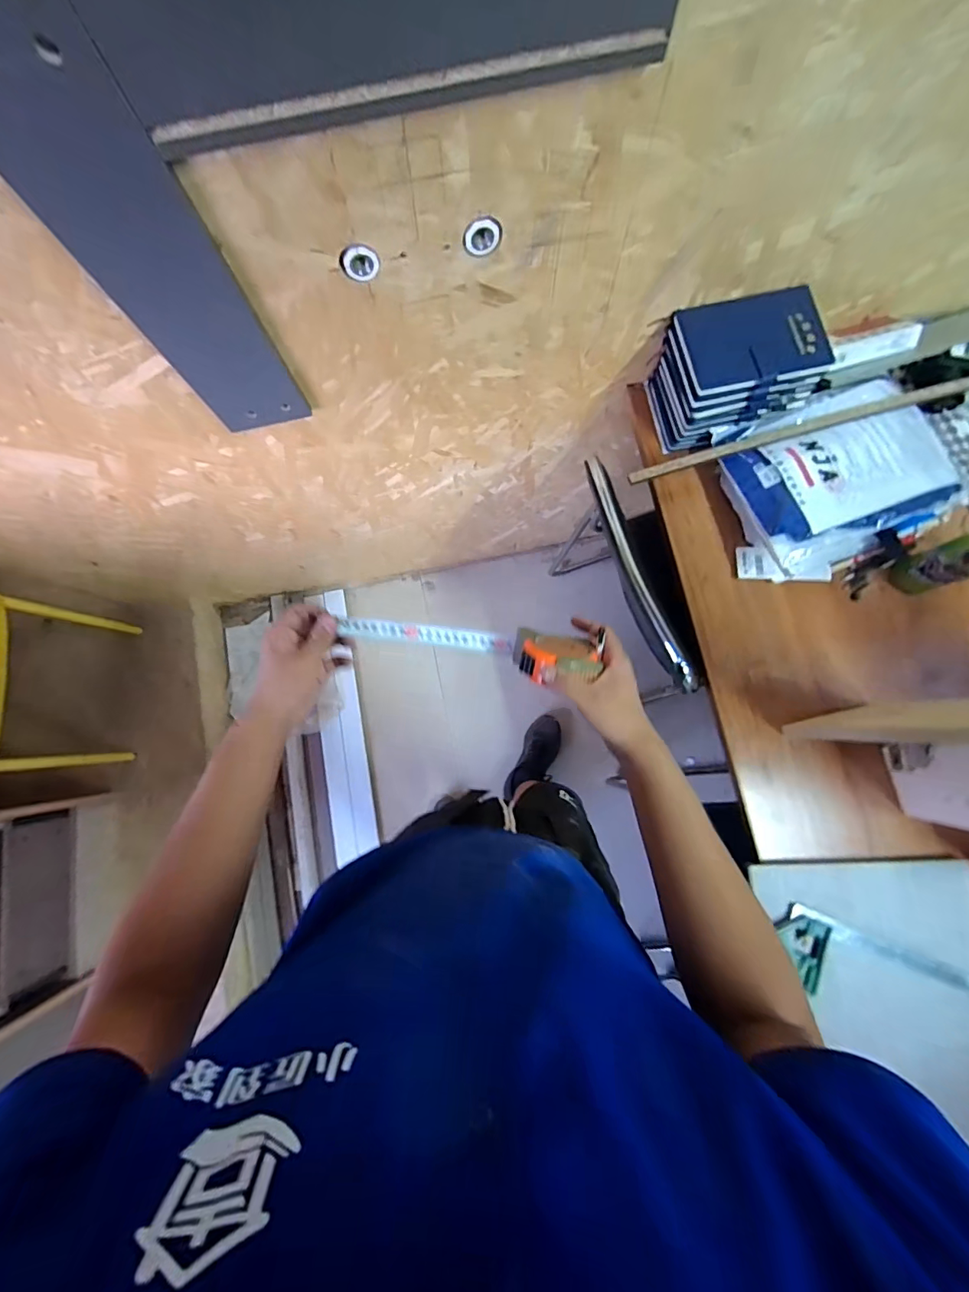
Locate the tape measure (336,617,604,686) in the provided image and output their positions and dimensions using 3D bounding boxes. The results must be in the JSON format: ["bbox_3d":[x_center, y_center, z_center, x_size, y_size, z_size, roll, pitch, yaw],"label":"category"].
[{"bbox_3d":[-0.016,-0.004,0.518,0.266,0.056,0.055,8,82,7],"label":"tape measure"}]

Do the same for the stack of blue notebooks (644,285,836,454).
[{"bbox_3d":[0.418,-0.461,0.813,0.216,0.157,0.160,-11,82,0],"label":"stack of blue notebooks"}]

